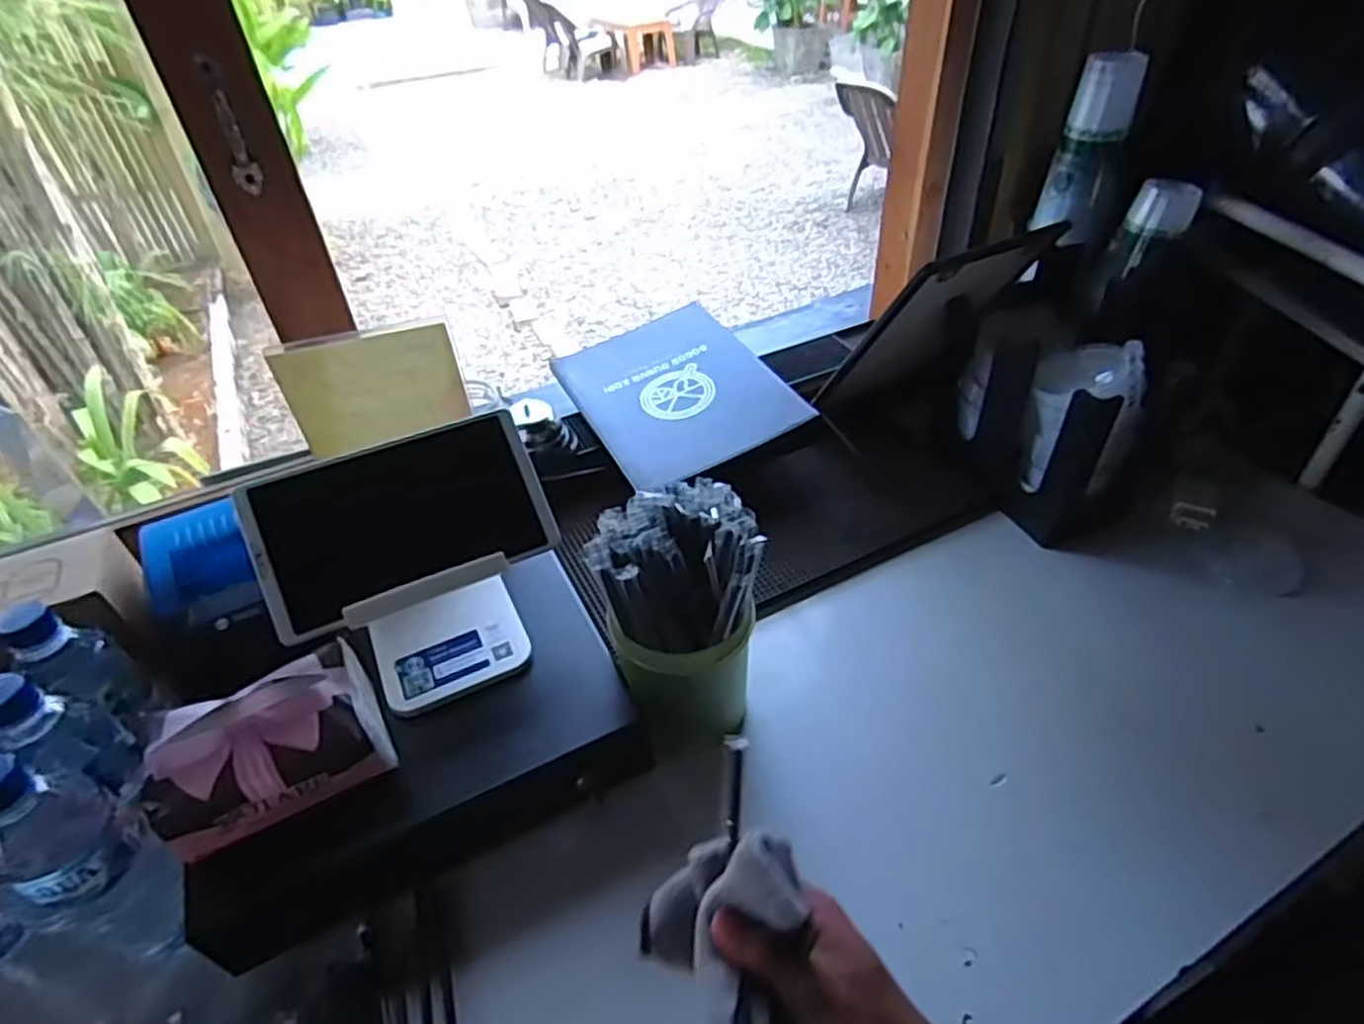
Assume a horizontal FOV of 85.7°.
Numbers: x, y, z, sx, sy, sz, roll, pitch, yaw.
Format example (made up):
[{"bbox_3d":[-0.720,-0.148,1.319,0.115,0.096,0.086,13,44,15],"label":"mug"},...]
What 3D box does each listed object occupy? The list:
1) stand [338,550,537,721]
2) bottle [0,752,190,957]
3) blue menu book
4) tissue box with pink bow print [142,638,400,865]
[{"bbox_3d":[-0.200,0.075,0.600,0.118,0.109,0.112,-20,45,-17],"label":"stand"},{"bbox_3d":[-0.388,0.230,0.484,0.059,0.227,0.058,19,47,23],"label":"bottle"},{"bbox_3d":[-0.011,-0.157,0.928,0.228,0.014,0.292,-26,49,-12],"label":"blue menu book"},{"bbox_3d":[-0.289,0.164,0.517,0.142,0.064,0.086,-26,47,-23],"label":"tissue box with pink bow print"}]

